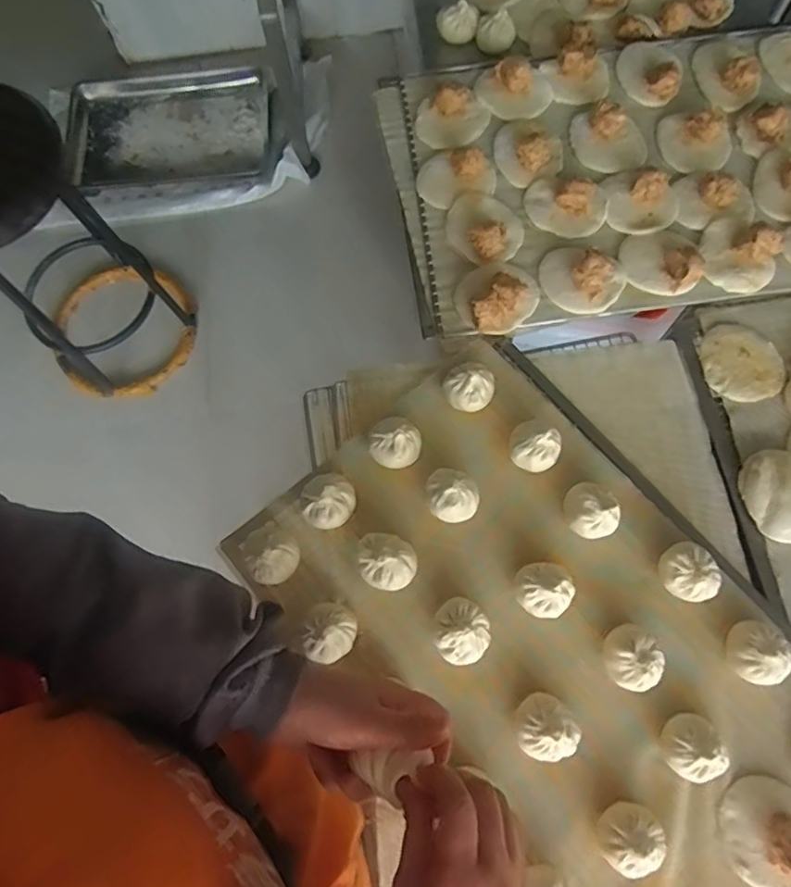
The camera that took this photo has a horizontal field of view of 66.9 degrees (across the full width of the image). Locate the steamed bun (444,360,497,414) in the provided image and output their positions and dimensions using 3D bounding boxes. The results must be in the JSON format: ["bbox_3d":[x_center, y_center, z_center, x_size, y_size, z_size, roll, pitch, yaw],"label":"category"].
[{"bbox_3d":[0.081,-0.059,0.654,0.053,0.040,0.048,-39,77,-8],"label":"steamed bun"}]

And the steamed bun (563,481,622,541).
[{"bbox_3d":[0.200,0.069,0.608,0.059,0.038,0.054,41,80,11],"label":"steamed bun"}]

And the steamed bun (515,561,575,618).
[{"bbox_3d":[0.145,0.143,0.586,0.051,0.052,0.051,-1,73,2],"label":"steamed bun"}]

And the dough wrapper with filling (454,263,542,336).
[{"bbox_3d":[0.119,-0.171,0.685,0.091,0.036,0.085,0,75,2],"label":"dough wrapper with filling"}]

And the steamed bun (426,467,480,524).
[{"bbox_3d":[0.058,0.053,0.614,0.052,0.039,0.054,0,75,2],"label":"steamed bun"}]

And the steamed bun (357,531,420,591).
[{"bbox_3d":[-0.008,0.119,0.598,0.058,0.045,0.053,-1,73,2],"label":"steamed bun"}]

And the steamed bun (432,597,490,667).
[{"bbox_3d":[0.063,0.183,0.582,0.054,0.040,0.056,0,75,2],"label":"steamed bun"}]

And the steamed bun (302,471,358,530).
[{"bbox_3d":[-0.070,0.059,0.620,0.055,0.033,0.056,0,75,2],"label":"steamed bun"}]

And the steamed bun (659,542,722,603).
[{"bbox_3d":[0.290,0.127,0.590,0.051,0.034,0.056,0,75,2],"label":"steamed bun"}]

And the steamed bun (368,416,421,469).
[{"bbox_3d":[-0.001,-0.004,0.638,0.054,0.032,0.060,-13,75,-2],"label":"steamed bun"}]

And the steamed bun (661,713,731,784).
[{"bbox_3d":[0.271,0.276,0.542,0.053,0.044,0.055,28,77,9],"label":"steamed bun"}]

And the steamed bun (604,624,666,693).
[{"bbox_3d":[0.222,0.204,0.568,0.051,0.044,0.052,0,75,2],"label":"steamed bun"}]

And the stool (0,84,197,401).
[{"bbox_3d":[-0.701,-0.364,1.284,0.317,0.633,0.331,-1,73,2],"label":"stool"}]

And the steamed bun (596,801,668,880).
[{"bbox_3d":[0.206,0.346,0.525,0.049,0.046,0.053,0,75,2],"label":"steamed bun"}]

